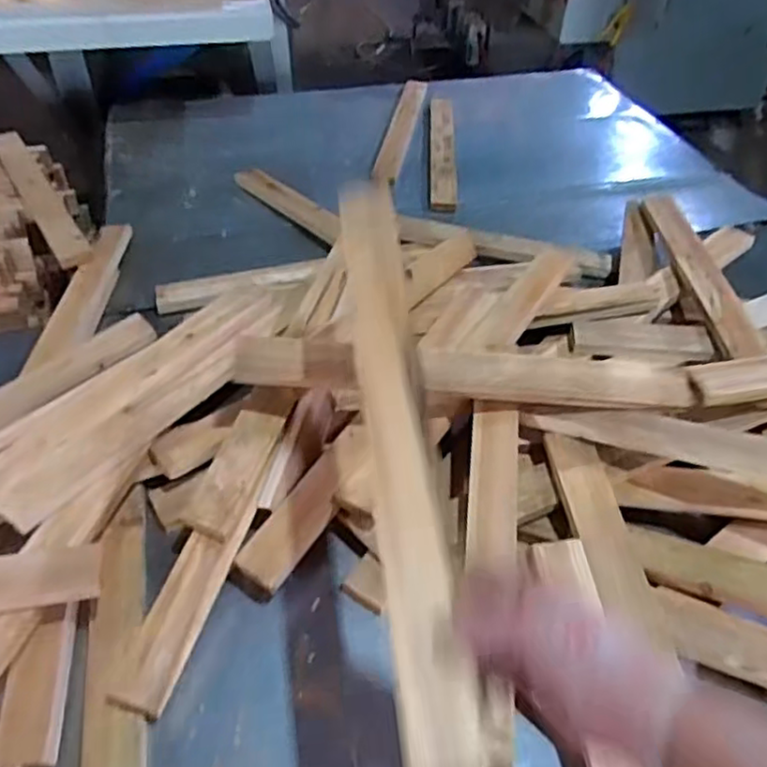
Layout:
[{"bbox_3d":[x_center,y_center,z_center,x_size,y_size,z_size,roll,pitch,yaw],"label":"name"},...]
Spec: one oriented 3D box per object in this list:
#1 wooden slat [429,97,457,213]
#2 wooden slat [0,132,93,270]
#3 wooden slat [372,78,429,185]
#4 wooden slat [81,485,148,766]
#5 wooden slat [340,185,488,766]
[{"bbox_3d":[0.127,-0.506,1.441,0.052,0.026,0.493,2,44,2],"label":"wooden slat"},{"bbox_3d":[-0.607,-0.339,1.171,0.053,0.019,0.488,-25,49,-24],"label":"wooden slat"},{"bbox_3d":[0.043,-0.607,1.570,0.057,0.013,0.568,7,44,7],"label":"wooden slat"},{"bbox_3d":[-0.259,0.246,0.656,0.051,0.029,0.320,-10,45,-11],"label":"wooden slat"},{"bbox_3d":[0.009,0.018,0.508,0.049,0.017,0.515,-4,54,-5],"label":"wooden slat"}]

